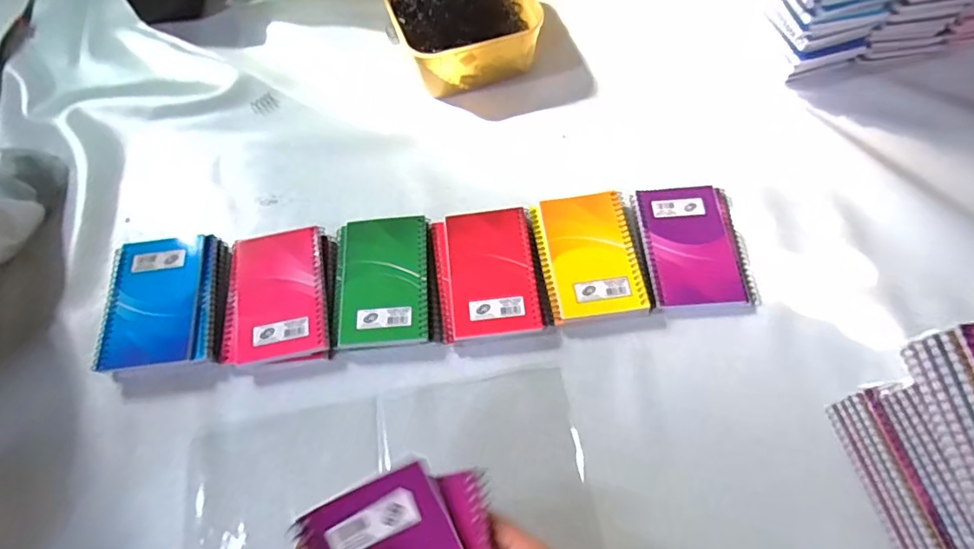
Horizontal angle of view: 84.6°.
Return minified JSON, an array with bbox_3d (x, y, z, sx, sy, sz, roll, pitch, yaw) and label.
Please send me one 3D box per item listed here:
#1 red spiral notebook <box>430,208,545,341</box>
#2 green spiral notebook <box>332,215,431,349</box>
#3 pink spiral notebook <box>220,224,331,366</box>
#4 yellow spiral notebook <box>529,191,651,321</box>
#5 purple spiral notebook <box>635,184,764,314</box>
[{"bbox_3d":[0.000,-0.001,0.515,0.095,0.020,0.126,-7,65,-1],"label":"red spiral notebook"},{"bbox_3d":[-0.099,0.006,0.513,0.088,0.023,0.126,-5,65,0],"label":"green spiral notebook"},{"bbox_3d":[-0.201,0.020,0.512,0.094,0.019,0.130,-6,65,-1],"label":"pink spiral notebook"},{"bbox_3d":[0.099,-0.018,0.521,0.093,0.019,0.131,-6,65,-1],"label":"yellow spiral notebook"},{"bbox_3d":[0.205,-0.027,0.528,0.103,0.013,0.133,-3,65,1],"label":"purple spiral notebook"}]

